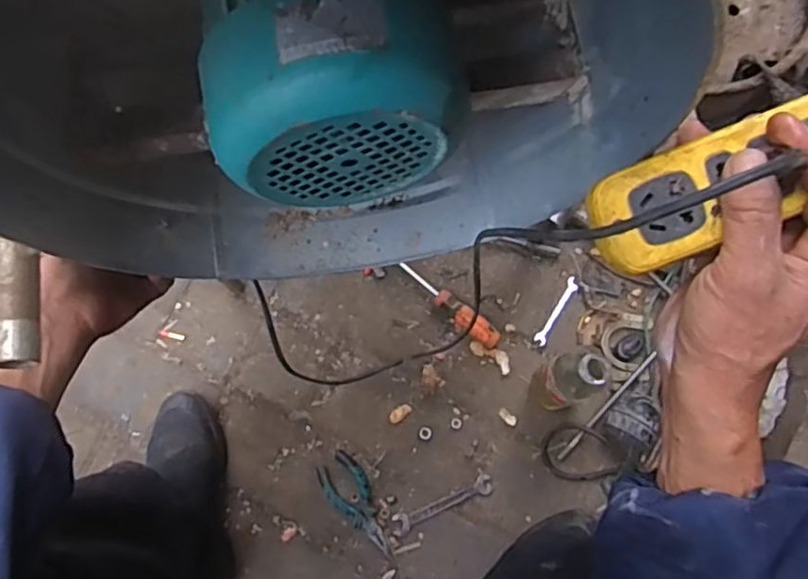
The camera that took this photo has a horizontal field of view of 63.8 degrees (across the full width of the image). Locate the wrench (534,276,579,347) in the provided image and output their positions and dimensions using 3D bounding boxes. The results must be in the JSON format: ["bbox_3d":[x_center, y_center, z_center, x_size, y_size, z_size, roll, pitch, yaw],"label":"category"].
[{"bbox_3d":[0.224,0.032,0.947,0.018,0.008,0.113,32,77,7],"label":"wrench"}]

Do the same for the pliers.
[{"bbox_3d":[-0.056,0.291,0.870,0.057,0.018,0.148,-38,79,-10],"label":"pliers"}]

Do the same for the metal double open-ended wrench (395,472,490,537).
[{"bbox_3d":[0.052,0.290,0.876,0.136,0.008,0.028,-24,77,-7],"label":"metal double open-ended wrench"}]

